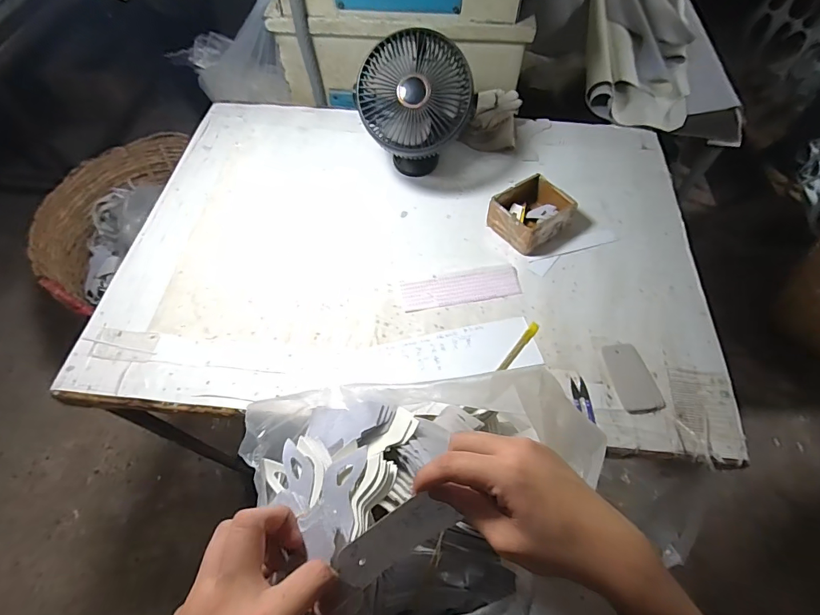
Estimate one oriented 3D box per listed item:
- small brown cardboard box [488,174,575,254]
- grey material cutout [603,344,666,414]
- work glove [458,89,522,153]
[{"bbox_3d":[0.228,-0.177,0.775,0.140,0.052,0.114,-36,66,-20],"label":"small brown cardboard box"},{"bbox_3d":[0.339,0.106,0.638,0.063,0.010,0.108,-10,60,-7],"label":"grey material cutout"},{"bbox_3d":[0.173,-0.398,0.892,0.119,0.064,0.116,10,60,5],"label":"work glove"}]

